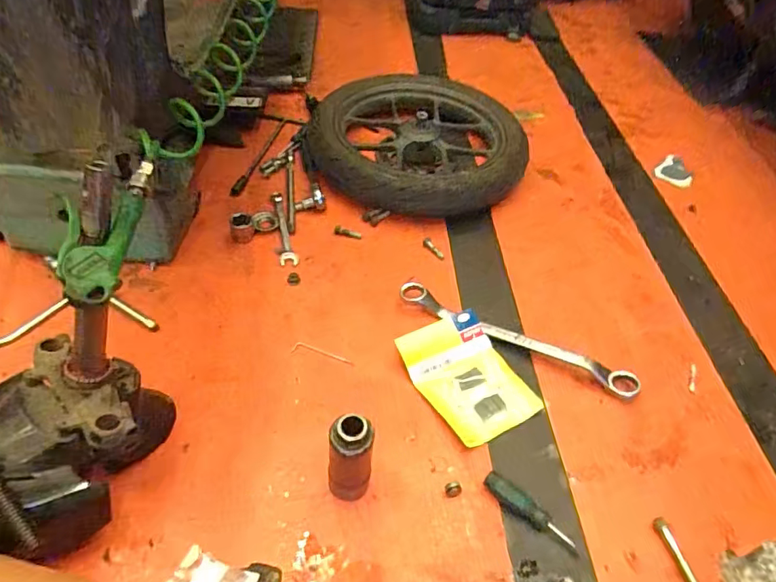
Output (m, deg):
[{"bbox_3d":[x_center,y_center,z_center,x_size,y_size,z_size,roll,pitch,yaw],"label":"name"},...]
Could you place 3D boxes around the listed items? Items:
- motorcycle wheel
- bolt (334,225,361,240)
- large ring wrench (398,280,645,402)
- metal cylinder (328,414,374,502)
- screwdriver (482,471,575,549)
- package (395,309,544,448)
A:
[{"bbox_3d":[0.054,-0.347,1.147,0.445,0.108,0.402,-2,47,-8],"label":"motorcycle wheel"},{"bbox_3d":[-0.078,-0.111,0.983,0.053,0.013,0.019,16,47,9],"label":"bolt"},{"bbox_3d":[0.202,0.073,0.823,0.400,0.018,0.050,21,48,14],"label":"large ring wrench"},{"bbox_3d":[-0.045,0.203,0.612,0.050,0.158,0.046,1,48,-6],"label":"metal cylinder"},{"bbox_3d":[0.177,0.276,0.642,0.122,0.026,0.023,33,52,23],"label":"screwdriver"},{"bbox_3d":[0.121,0.127,0.773,0.145,0.028,0.193,-21,52,-24],"label":"package"}]

